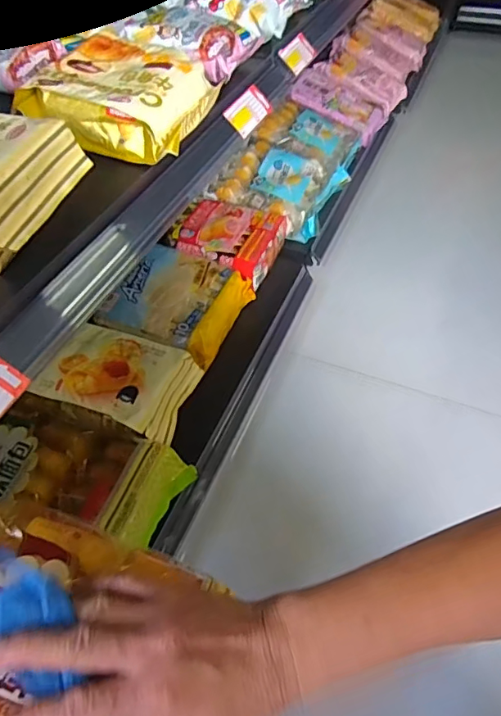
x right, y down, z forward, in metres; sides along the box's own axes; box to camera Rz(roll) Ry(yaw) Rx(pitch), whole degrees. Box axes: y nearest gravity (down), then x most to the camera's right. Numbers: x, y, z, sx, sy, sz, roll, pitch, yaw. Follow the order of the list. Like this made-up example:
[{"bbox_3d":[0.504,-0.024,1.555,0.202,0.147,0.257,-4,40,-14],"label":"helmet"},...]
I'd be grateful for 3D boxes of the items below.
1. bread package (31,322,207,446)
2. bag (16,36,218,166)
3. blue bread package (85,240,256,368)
[{"bbox_3d":[-0.184,0.028,0.674,0.199,0.049,0.138,13,51,13],"label":"bread package"},{"bbox_3d":[-0.137,-0.282,0.527,0.183,0.063,0.141,19,52,18],"label":"bag"},{"bbox_3d":[-0.112,-0.087,0.768,0.176,0.060,0.179,20,53,18],"label":"blue bread package"}]

